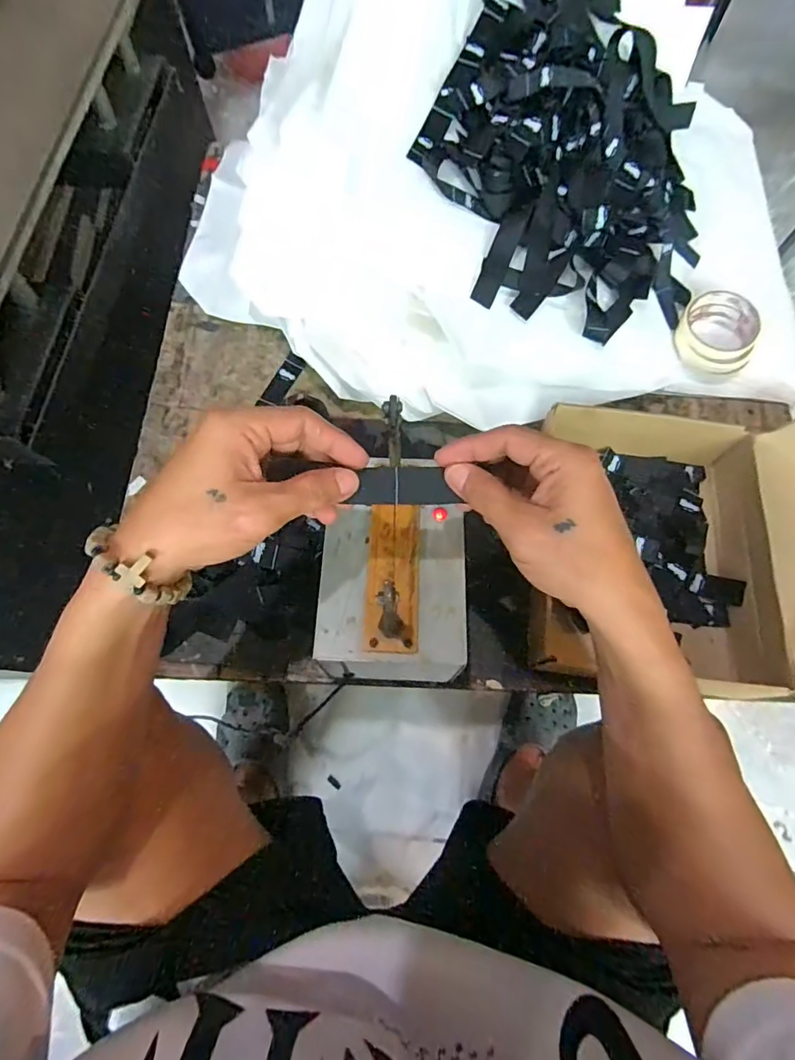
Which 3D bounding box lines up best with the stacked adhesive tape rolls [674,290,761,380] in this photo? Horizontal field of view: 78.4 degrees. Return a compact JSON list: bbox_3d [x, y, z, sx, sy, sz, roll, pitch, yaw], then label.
[{"bbox_3d":[0.378,-0.230,0.578,0.090,0.039,0.095,0,71,-1],"label":"stacked adhesive tape rolls"}]

